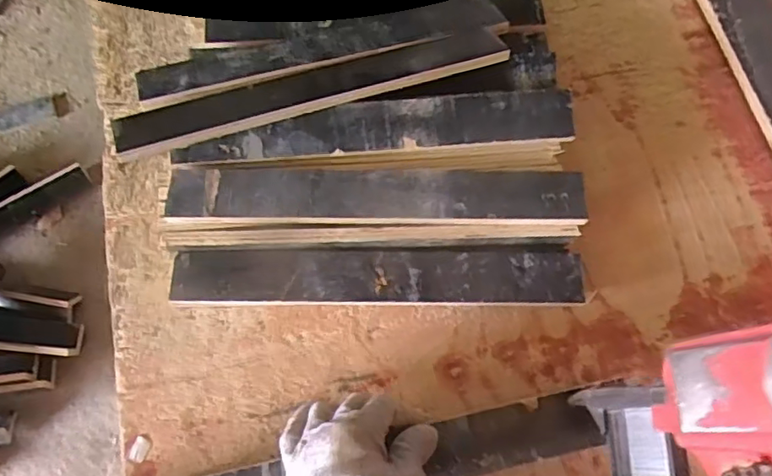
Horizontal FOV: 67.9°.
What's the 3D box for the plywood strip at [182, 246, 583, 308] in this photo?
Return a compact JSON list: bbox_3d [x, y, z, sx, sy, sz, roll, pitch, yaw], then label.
[{"bbox_3d":[-0.008,0.035,0.522,0.364,0.017,0.053,0,81,0],"label":"plywood strip"}]

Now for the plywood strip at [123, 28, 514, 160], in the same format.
[{"bbox_3d":[-0.058,-0.140,0.530,0.364,0.012,0.046,-18,71,-12],"label":"plywood strip"}]

